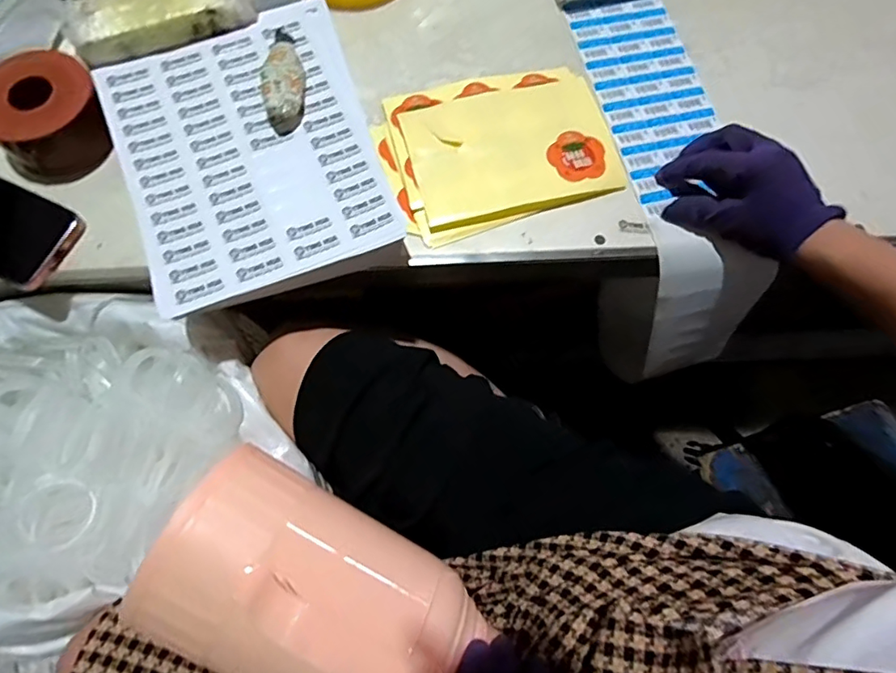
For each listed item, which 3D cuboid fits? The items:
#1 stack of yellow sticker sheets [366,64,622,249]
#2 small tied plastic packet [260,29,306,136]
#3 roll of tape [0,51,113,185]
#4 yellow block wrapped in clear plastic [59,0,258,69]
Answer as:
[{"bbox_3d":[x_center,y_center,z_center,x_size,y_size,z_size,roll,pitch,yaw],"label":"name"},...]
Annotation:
[{"bbox_3d":[0.047,-0.179,0.495,0.208,0.014,0.153,-16,73,-7],"label":"stack of yellow sticker sheets"},{"bbox_3d":[-0.148,-0.234,0.470,0.035,0.018,0.112,-9,72,-5],"label":"small tied plastic packet"},{"bbox_3d":[-0.357,-0.195,0.475,0.098,0.052,0.112,-35,76,-12],"label":"roll of tape"},{"bbox_3d":[-0.262,-0.295,0.482,0.159,0.029,0.061,-23,74,-9],"label":"yellow block wrapped in clear plastic"}]

